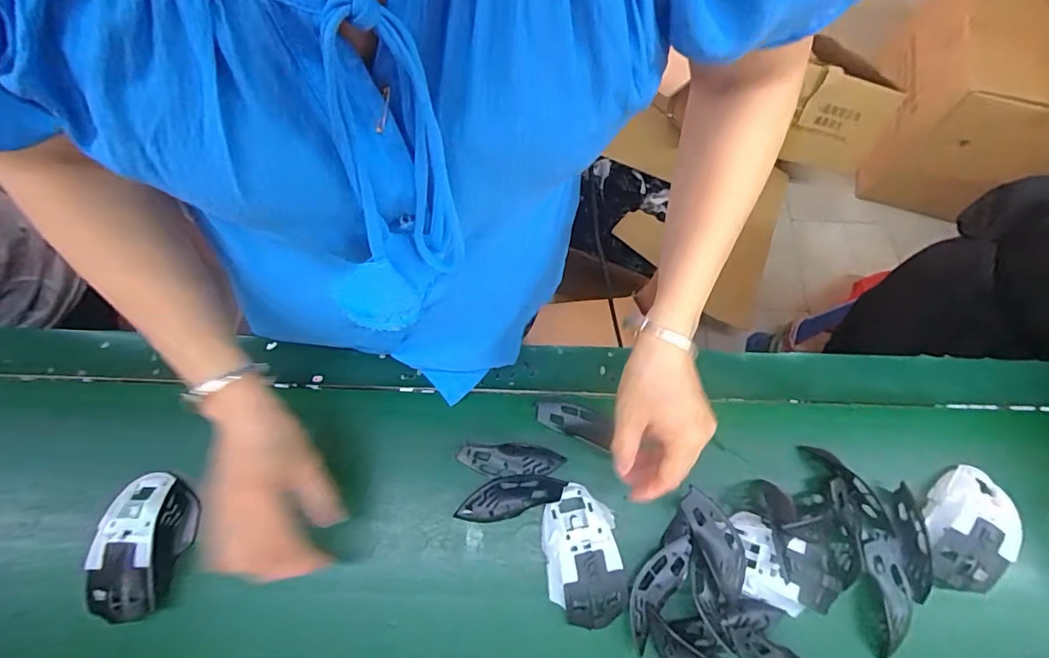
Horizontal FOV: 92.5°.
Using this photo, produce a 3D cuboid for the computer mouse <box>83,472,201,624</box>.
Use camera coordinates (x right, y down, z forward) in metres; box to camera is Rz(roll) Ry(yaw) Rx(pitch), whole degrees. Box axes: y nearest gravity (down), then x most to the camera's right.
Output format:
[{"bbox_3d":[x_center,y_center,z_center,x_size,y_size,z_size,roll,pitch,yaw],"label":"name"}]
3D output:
[{"bbox_3d":[-0.332,0.189,0.443,0.070,0.050,0.120,-1,68,-3],"label":"computer mouse"}]

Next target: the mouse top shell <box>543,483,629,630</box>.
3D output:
[{"bbox_3d":[0.051,0.201,0.450,0.069,0.044,0.115,-5,68,-4],"label":"mouse top shell"}]

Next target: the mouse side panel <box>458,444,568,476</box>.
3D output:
[{"bbox_3d":[-0.014,0.126,0.480,0.098,0.010,0.029,1,89,-2],"label":"mouse side panel"}]

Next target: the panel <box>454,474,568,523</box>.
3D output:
[{"bbox_3d":[-0.013,0.156,0.467,0.098,0.020,0.036,-11,69,-9],"label":"panel"}]

